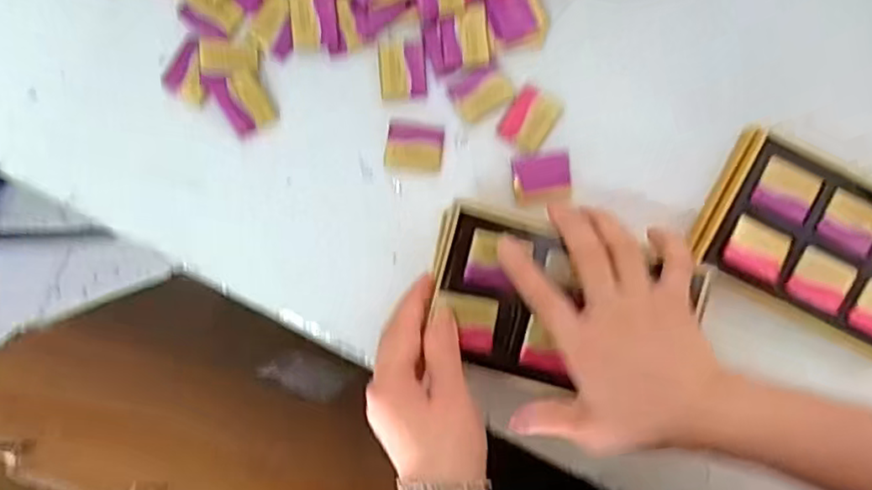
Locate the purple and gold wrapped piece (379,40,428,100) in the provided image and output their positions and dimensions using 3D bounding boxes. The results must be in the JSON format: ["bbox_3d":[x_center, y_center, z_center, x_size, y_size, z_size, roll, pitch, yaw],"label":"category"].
[{"bbox_3d":[-0.023,-0.122,0.465,0.031,0.004,0.039,-2,95,0],"label":"purple and gold wrapped piece"}]

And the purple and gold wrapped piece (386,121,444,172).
[{"bbox_3d":[-0.015,-0.069,0.472,0.040,0.004,0.032,6,95,0],"label":"purple and gold wrapped piece"}]

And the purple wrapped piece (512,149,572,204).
[{"bbox_3d":[0.075,-0.048,0.469,0.039,0.004,0.033,-8,95,1],"label":"purple wrapped piece"}]

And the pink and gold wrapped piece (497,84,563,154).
[{"bbox_3d":[0.066,-0.088,0.466,0.032,0.005,0.041,30,94,-2],"label":"pink and gold wrapped piece"}]

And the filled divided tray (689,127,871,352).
[{"bbox_3d":[0.266,0.003,0.462,0.173,0.035,0.102,27,94,-2],"label":"filled divided tray"}]

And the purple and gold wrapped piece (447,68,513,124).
[{"bbox_3d":[0.031,-0.107,0.466,0.039,0.006,0.029,-31,94,3],"label":"purple and gold wrapped piece"}]

